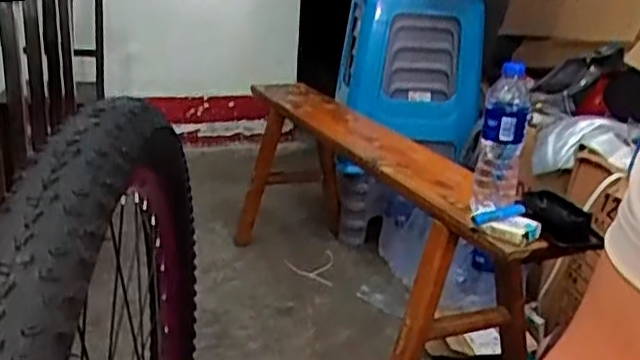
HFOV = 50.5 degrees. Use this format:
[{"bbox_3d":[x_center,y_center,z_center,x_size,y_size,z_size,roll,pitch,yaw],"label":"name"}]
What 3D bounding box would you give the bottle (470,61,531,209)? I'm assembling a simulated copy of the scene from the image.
[{"bbox_3d":[0.273,-0.066,1.010,0.064,0.211,0.061,9,19,11],"label":"bottle"}]

